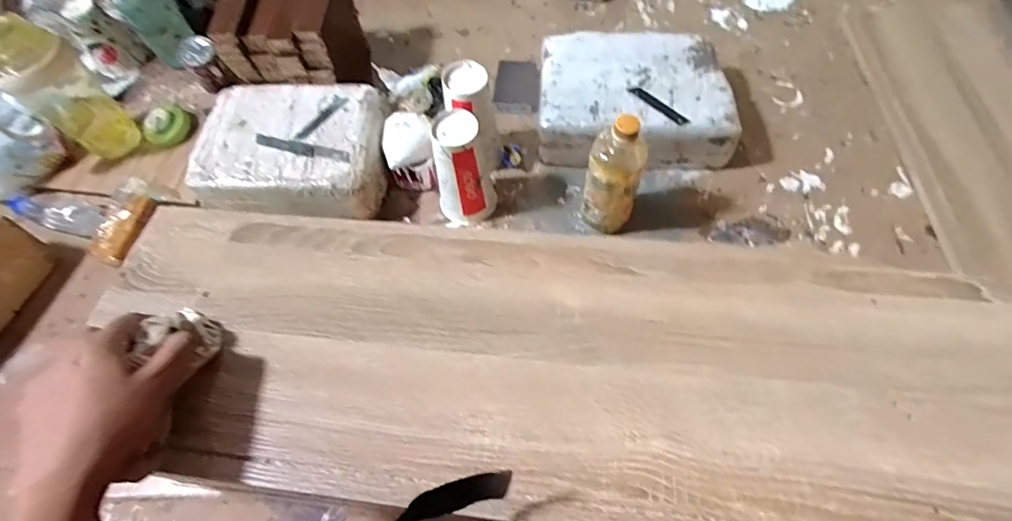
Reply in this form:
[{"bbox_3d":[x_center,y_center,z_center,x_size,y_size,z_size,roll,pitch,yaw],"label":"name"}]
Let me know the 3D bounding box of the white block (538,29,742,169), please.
[{"bbox_3d":[0.197,-0.250,0.792,0.294,0.083,0.209,4,62,5],"label":"white block"}]

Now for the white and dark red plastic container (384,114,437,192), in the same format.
[{"bbox_3d":[-0.143,-0.168,0.786,0.079,0.084,0.092,-11,62,-3],"label":"white and dark red plastic container"}]

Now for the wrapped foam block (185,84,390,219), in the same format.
[{"bbox_3d":[-0.319,-0.163,0.787,0.277,0.084,0.210,1,62,3],"label":"wrapped foam block"}]

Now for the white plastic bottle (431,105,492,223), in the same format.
[{"bbox_3d":[-0.061,-0.128,0.723,0.079,0.162,0.076,-15,62,-6],"label":"white plastic bottle"}]

